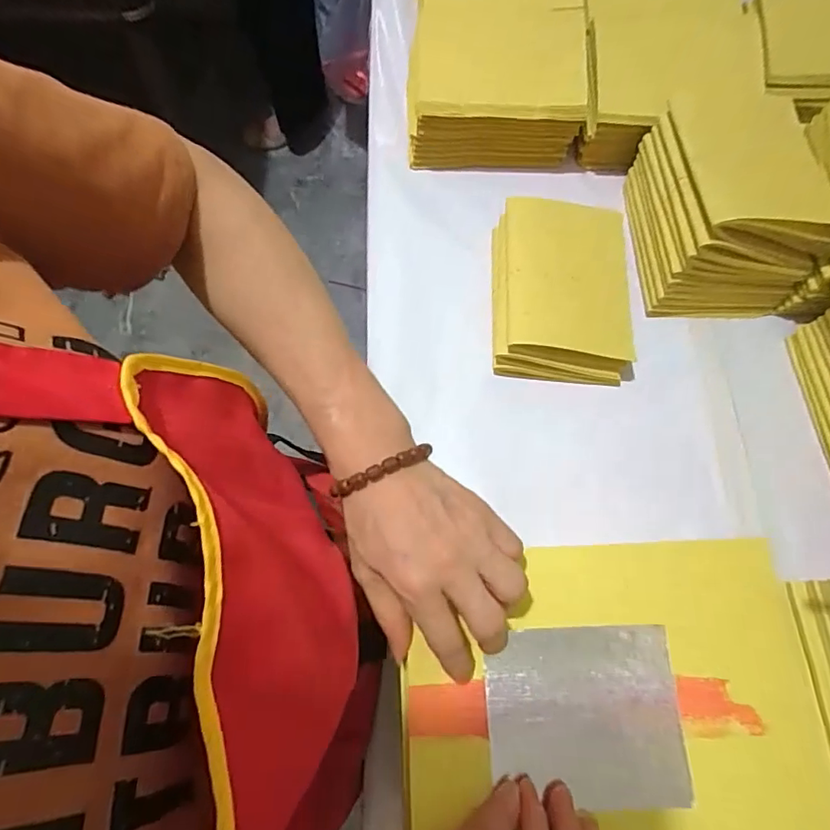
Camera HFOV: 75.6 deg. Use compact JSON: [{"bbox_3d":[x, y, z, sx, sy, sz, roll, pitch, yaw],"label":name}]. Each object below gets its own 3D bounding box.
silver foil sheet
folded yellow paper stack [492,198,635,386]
[{"bbox_3d":[0.095,0.168,0.301,0.105,0.004,0.089,-2,71,-1],"label":"silver foil sheet"},{"bbox_3d":[0.131,-0.122,0.482,0.119,0.061,0.174,3,69,0],"label":"folded yellow paper stack"}]

